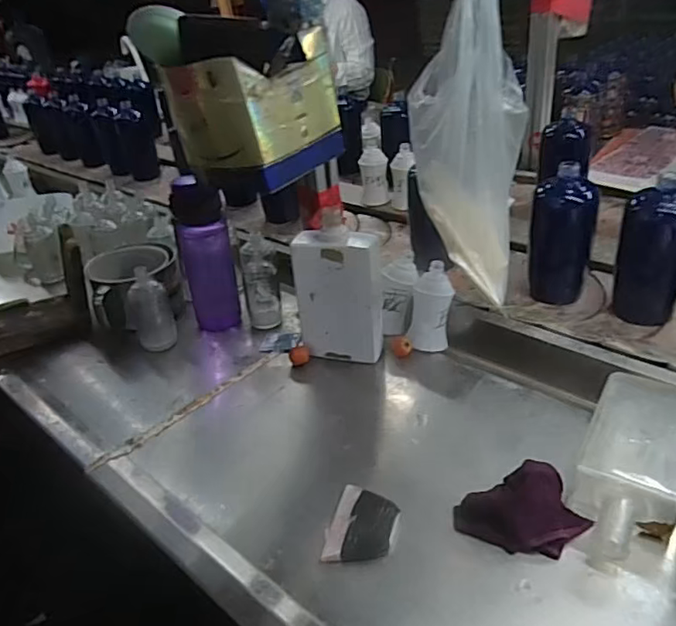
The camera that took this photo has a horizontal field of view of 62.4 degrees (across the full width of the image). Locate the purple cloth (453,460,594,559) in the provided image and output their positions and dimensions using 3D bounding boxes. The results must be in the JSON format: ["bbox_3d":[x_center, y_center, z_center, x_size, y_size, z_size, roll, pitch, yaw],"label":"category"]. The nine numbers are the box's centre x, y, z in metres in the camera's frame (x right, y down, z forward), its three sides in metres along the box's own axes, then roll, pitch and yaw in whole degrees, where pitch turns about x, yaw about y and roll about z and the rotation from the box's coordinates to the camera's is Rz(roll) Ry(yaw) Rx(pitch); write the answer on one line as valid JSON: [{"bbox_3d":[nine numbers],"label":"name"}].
[{"bbox_3d":[0.167,0.183,0.506,0.101,0.033,0.071,-18,34,-16],"label":"purple cloth"}]

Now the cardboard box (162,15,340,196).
[{"bbox_3d":[-0.096,-0.229,0.616,0.138,0.137,0.151,13,38,29],"label":"cardboard box"}]

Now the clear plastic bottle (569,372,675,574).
[{"bbox_3d":[0.287,0.144,0.540,0.089,0.039,0.227,13,38,29],"label":"clear plastic bottle"}]

